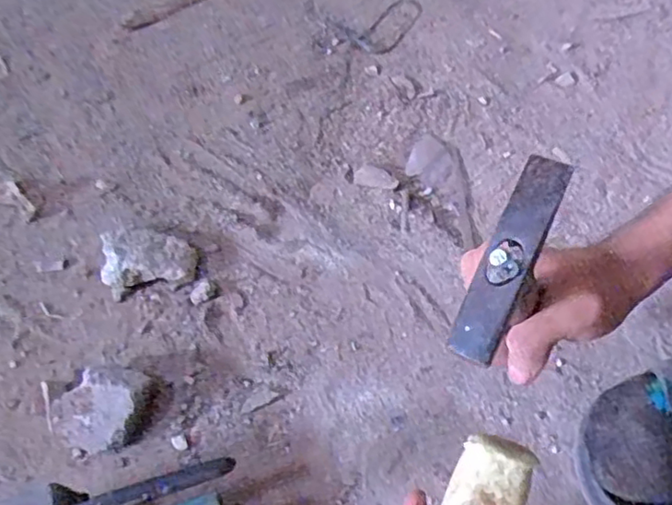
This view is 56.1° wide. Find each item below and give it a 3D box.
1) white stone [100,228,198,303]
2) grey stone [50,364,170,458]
[{"bbox_3d":[-0.165,0.001,0.556,0.078,0.031,0.064,-13,59,-5],"label":"white stone"},{"bbox_3d":[-0.172,0.118,0.481,0.061,0.035,0.079,39,68,23],"label":"grey stone"}]

